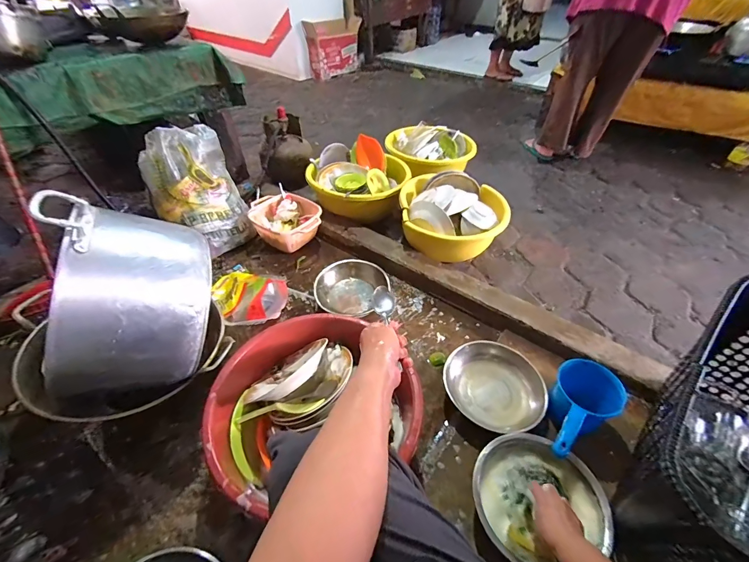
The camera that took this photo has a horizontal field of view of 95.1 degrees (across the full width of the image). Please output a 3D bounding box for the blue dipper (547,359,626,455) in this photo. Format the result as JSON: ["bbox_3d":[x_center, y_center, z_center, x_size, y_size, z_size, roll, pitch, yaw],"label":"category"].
[{"bbox_3d":[0.430,0.298,0.763,0.248,0.123,0.130,-30,52,-28],"label":"blue dipper"}]

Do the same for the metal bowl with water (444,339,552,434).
[{"bbox_3d":[0.299,0.256,0.851,0.224,0.065,0.235,1,46,-1],"label":"metal bowl with water"}]

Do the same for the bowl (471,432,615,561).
[{"bbox_3d":[0.310,0.416,0.663,0.234,0.066,0.224,1,46,-1],"label":"bowl"}]

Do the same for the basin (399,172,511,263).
[{"bbox_3d":[0.291,-0.235,1.291,0.376,0.214,0.311,0,44,-1],"label":"basin"}]

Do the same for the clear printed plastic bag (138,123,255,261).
[{"bbox_3d":[-0.596,-0.288,1.173,0.262,0.409,0.169,-27,51,-25],"label":"clear printed plastic bag"}]

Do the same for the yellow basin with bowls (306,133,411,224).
[{"bbox_3d":[-0.061,-0.414,1.413,0.403,0.222,0.315,-7,45,-8],"label":"yellow basin with bowls"}]

